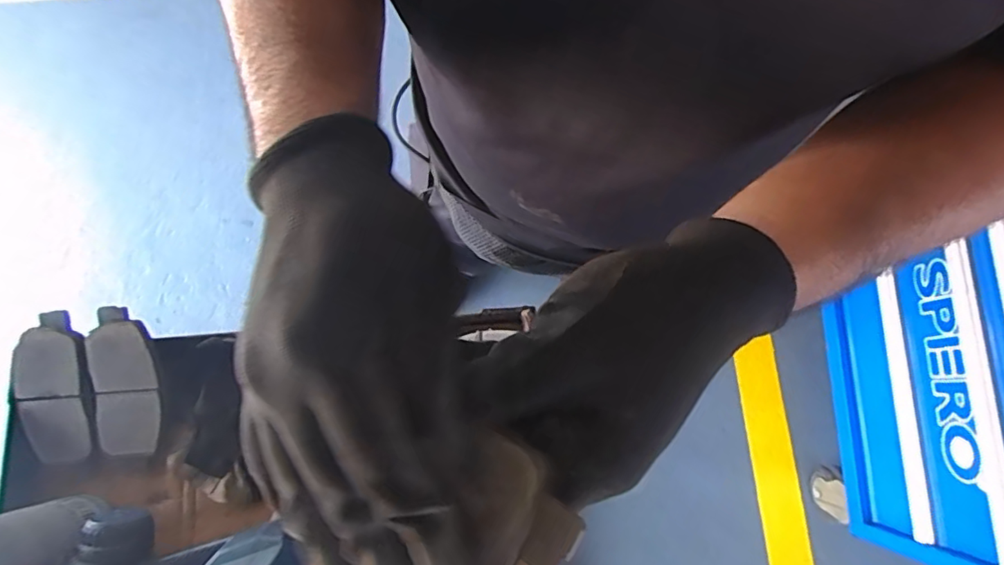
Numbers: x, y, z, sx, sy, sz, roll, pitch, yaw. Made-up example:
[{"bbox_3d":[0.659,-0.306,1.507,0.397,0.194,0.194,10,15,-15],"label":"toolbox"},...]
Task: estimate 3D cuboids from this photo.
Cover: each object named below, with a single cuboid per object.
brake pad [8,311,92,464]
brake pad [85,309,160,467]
[{"bbox_3d":[-0.388,0.091,0.448,0.064,0.013,0.127,-2,94,-1],"label":"brake pad"},{"bbox_3d":[-0.326,0.092,0.454,0.054,0.016,0.139,-1,97,-1],"label":"brake pad"}]

